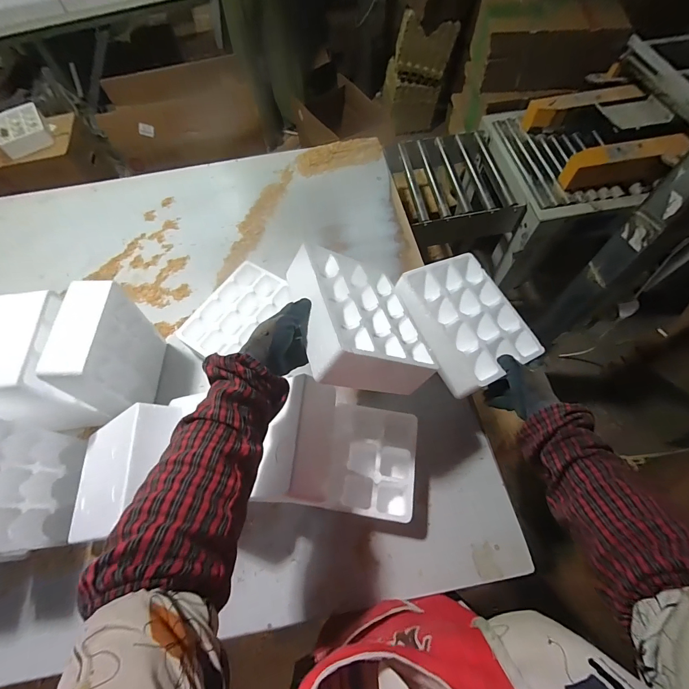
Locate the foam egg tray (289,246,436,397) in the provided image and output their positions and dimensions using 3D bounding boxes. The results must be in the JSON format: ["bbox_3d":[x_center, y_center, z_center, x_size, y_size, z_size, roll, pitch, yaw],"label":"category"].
[{"bbox_3d":[0.029,-0.048,0.532,0.184,0.060,0.233,11,49,-34],"label":"foam egg tray"}]

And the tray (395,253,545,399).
[{"bbox_3d":[0.228,-0.050,0.634,0.195,0.042,0.238,-24,74,-21],"label":"tray"}]

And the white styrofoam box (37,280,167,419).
[{"bbox_3d":[-0.433,0.025,0.645,0.082,0.236,0.194,-1,62,2],"label":"white styrofoam box"}]

